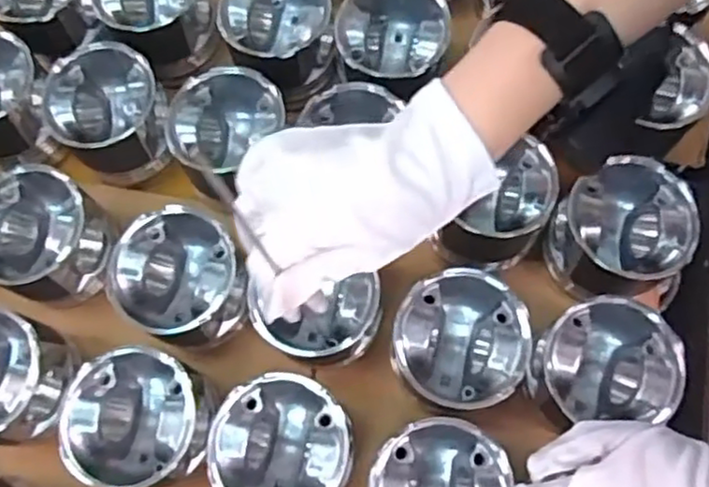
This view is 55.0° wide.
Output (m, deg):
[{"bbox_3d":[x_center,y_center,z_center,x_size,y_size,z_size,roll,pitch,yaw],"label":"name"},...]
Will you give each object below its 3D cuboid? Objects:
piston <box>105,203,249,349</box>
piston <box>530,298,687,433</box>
[{"bbox_3d":[-0.130,0.031,0.520,0.096,0.075,0.094,-1,72,3],"label":"piston"},{"bbox_3d":[0.176,0.086,0.489,0.096,0.065,0.085,-3,72,3],"label":"piston"}]

